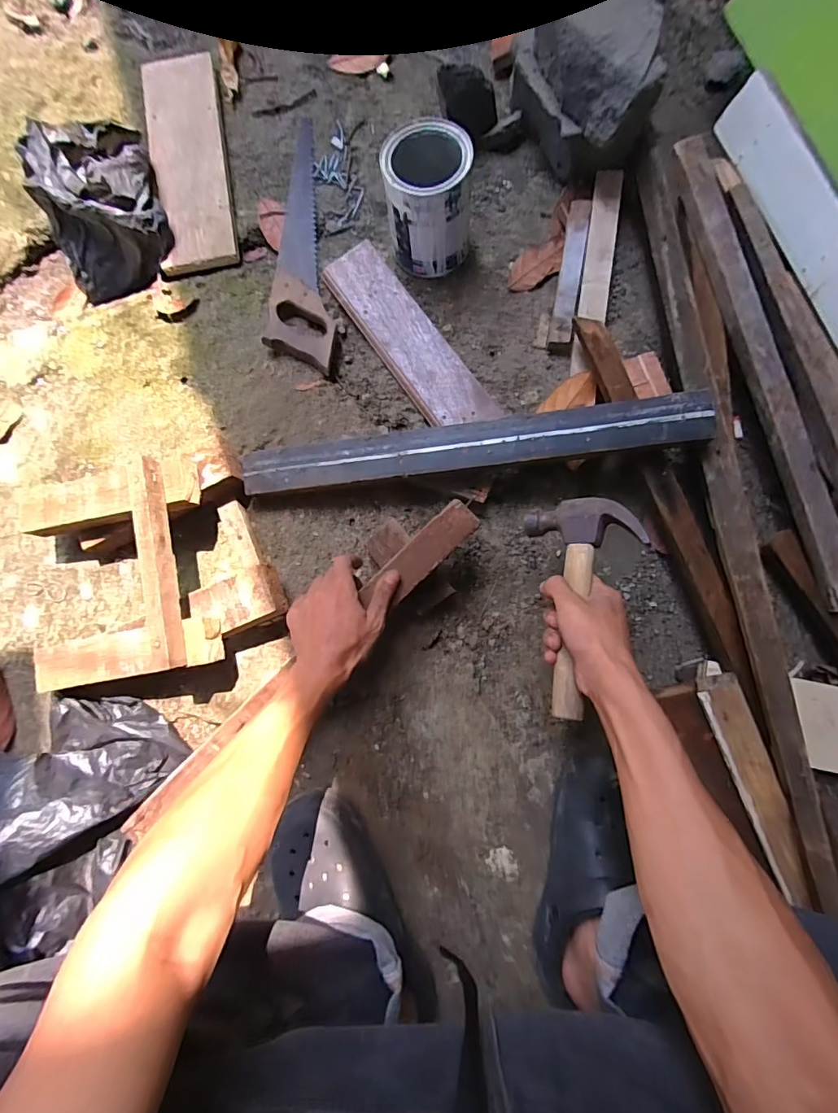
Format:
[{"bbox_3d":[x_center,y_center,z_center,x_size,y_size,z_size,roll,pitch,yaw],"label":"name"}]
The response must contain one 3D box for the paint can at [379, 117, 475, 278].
[{"bbox_3d":[0.013,-0.461,0.616,0.103,0.125,0.114,-4,81,2],"label":"paint can"}]

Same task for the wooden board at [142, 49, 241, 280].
[{"bbox_3d":[-0.348,-0.598,0.709,0.112,0.019,0.353,-10,81,1],"label":"wooden board"}]

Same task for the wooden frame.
[{"bbox_3d":[-0.334,0.019,0.566,0.293,0.118,0.258,-20,81,0],"label":"wooden frame"}]

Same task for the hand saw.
[{"bbox_3d":[-0.162,-0.468,0.682,0.088,0.030,0.415,1,82,3],"label":"hand saw"}]

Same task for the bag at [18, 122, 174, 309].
[{"bbox_3d":[-0.470,-0.522,0.665,0.175,0.098,0.241,-20,81,0],"label":"bag"}]

